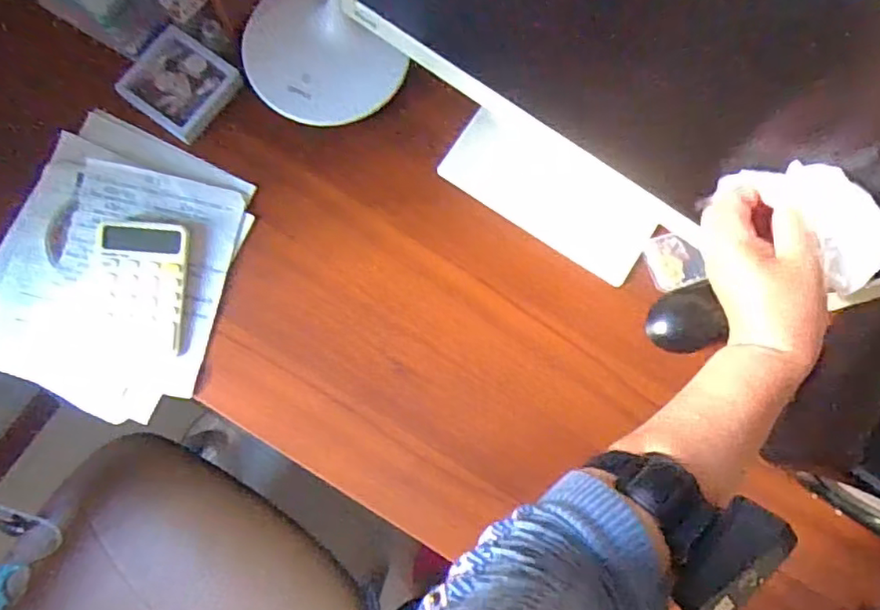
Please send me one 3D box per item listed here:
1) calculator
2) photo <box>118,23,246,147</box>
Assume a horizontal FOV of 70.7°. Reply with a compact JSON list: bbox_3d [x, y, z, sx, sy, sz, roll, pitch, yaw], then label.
[{"bbox_3d":[-0.287,-0.018,0.579,0.092,0.014,0.119,7,81,-1],"label":"calculator"},{"bbox_3d":[-0.260,-0.222,0.617,0.088,0.016,0.091,39,82,4],"label":"photo"}]

